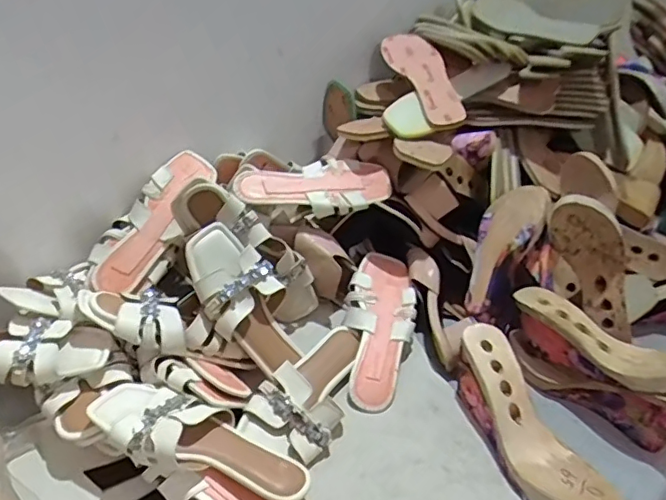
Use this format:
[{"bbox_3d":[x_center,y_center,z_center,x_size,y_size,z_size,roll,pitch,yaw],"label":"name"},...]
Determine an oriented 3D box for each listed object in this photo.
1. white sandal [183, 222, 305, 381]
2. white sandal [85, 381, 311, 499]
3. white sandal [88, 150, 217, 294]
[{"bbox_3d":[-0.109,0.061,0.711,0.093,0.204,0.054,-32,4,-43],"label":"white sandal"},{"bbox_3d":[-0.138,0.200,0.589,0.237,0.044,0.096,23,34,2],"label":"white sandal"},{"bbox_3d":[-0.248,-0.041,0.771,0.094,0.045,0.226,18,67,21],"label":"white sandal"}]

